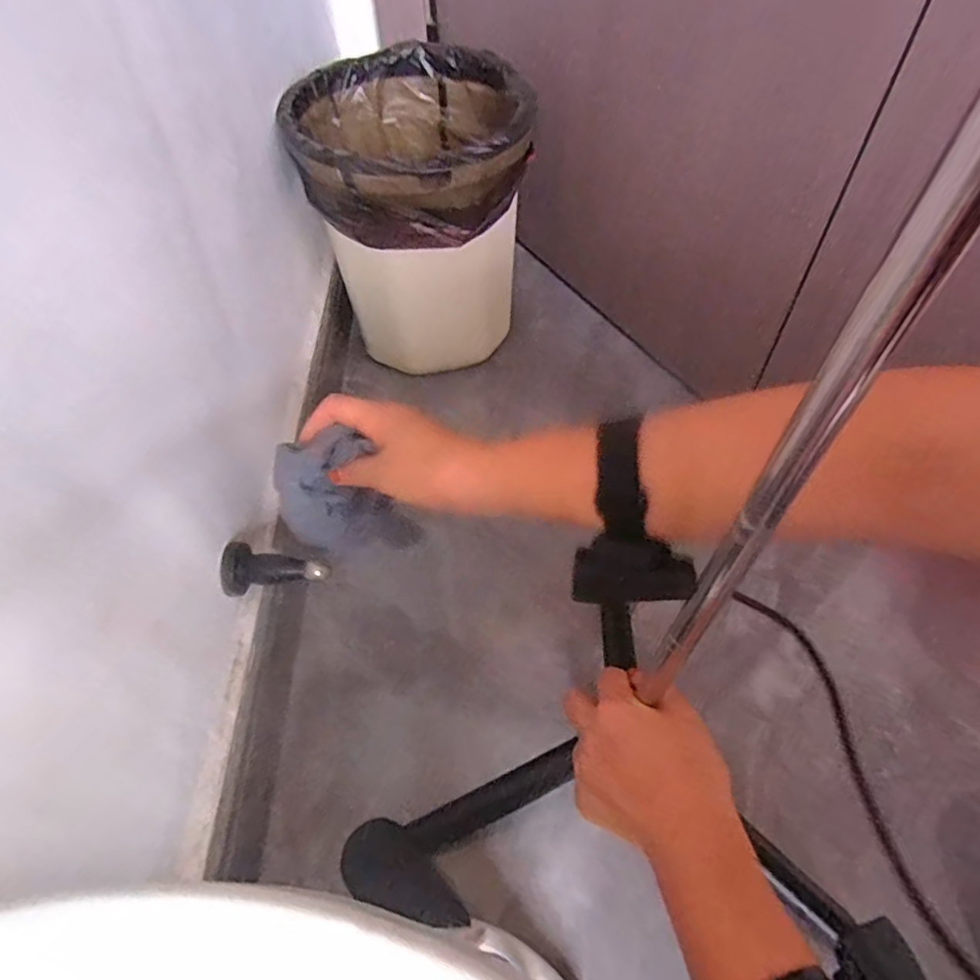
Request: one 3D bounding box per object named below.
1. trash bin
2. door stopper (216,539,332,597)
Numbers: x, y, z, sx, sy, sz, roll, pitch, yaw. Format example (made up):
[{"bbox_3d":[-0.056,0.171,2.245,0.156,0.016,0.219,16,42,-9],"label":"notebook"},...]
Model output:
[{"bbox_3d":[-0.078,-0.316,0.741,0.259,0.285,0.270,-5,54,-2],"label":"trash bin"},{"bbox_3d":[-0.167,0.063,0.479,0.076,0.035,0.034,4,54,4],"label":"door stopper"}]

